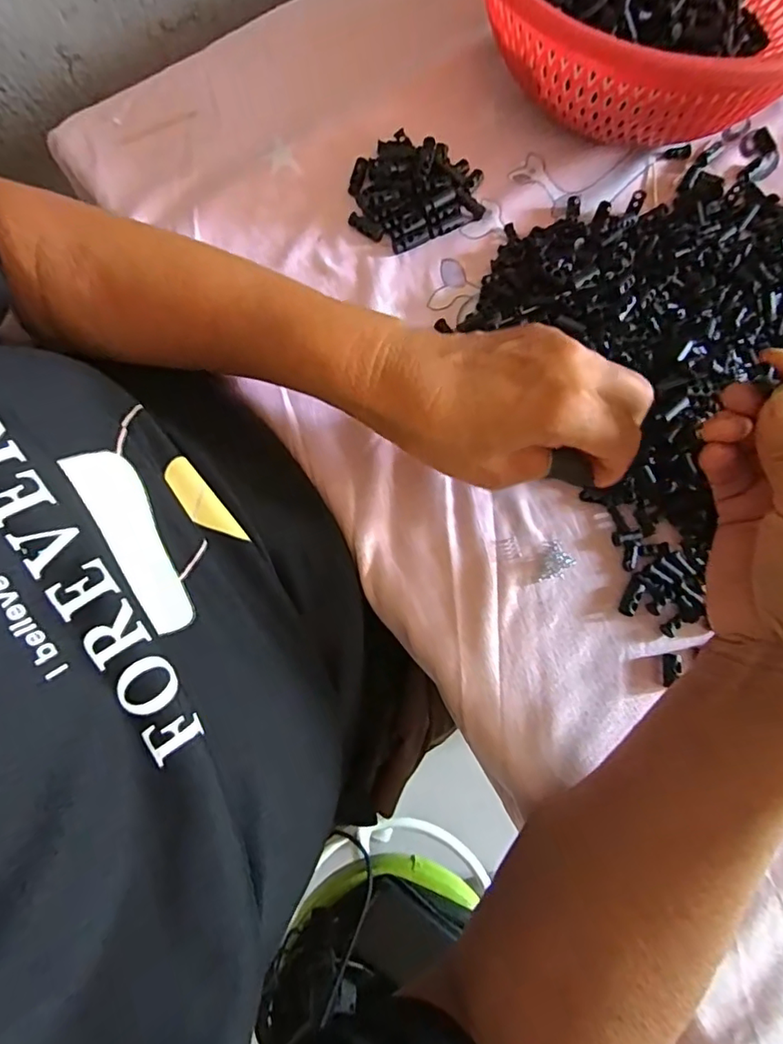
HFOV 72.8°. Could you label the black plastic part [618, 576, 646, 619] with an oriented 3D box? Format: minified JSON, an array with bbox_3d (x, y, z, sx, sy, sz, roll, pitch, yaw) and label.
[{"bbox_3d":[0.136,0.042,0.299,0.007,0.007,0.023,29,77,7],"label":"black plastic part"}]

